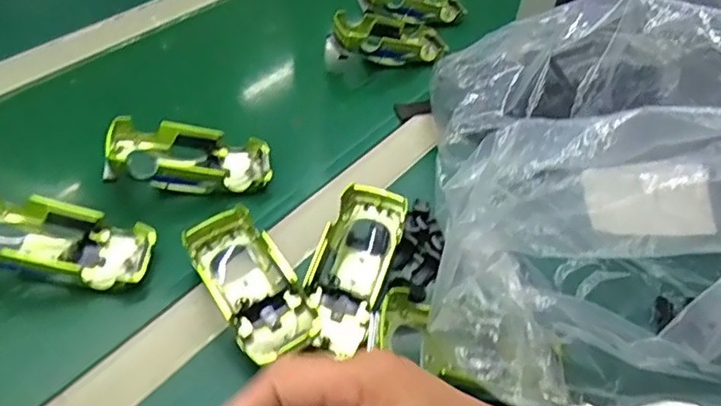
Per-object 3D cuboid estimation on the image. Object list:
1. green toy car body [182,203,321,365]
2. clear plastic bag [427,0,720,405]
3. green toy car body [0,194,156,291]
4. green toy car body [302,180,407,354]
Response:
[{"bbox_3d":[-0.076,0.057,0.418,0.058,0.039,0.135,-23,53,-26],"label":"green toy car body"},{"bbox_3d":[0.182,-0.042,0.424,0.261,0.204,0.338,3,46,-4],"label":"clear plastic bag"},{"bbox_3d":[-0.224,0.030,0.437,0.131,0.032,0.055,14,45,-12],"label":"green toy car body"},{"bbox_3d":[-0.006,0.049,0.440,0.053,0.035,0.121,15,63,7],"label":"green toy car body"}]

